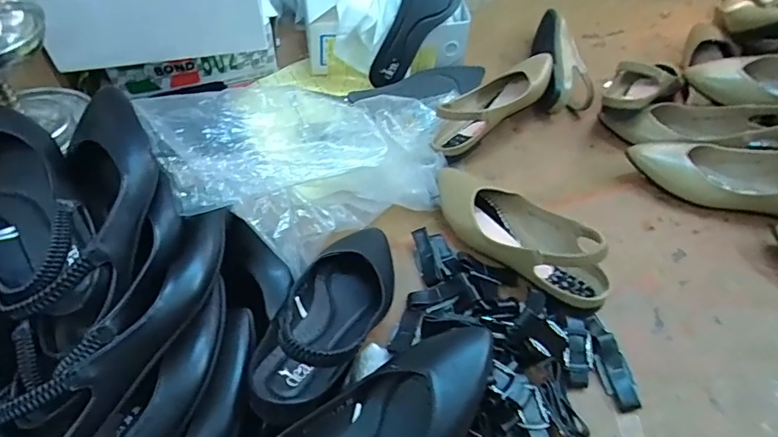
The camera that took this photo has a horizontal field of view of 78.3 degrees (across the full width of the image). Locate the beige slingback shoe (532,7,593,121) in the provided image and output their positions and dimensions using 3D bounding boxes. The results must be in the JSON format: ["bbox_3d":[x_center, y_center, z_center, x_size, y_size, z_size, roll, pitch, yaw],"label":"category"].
[{"bbox_3d":[0.280,-0.254,0.769,0.080,0.084,0.208,7,50,4],"label":"beige slingback shoe"}]

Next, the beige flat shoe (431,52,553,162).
[{"bbox_3d":[0.147,-0.167,0.691,0.229,0.066,0.086,-35,59,-27],"label":"beige flat shoe"}]

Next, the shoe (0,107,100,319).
[{"bbox_3d":[-0.292,-0.019,0.372,0.079,0.056,0.226,-29,57,-24],"label":"shoe"}]

